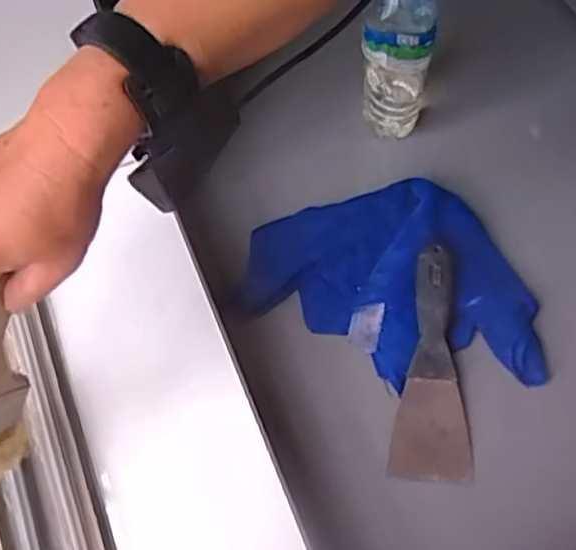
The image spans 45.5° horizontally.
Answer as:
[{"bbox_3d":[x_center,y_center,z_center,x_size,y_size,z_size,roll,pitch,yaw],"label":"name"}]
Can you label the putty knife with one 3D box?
[{"bbox_3d":[0.127,0.076,0.611,0.066,0.015,0.202,2,79,3],"label":"putty knife"}]

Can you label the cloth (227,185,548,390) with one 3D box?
[{"bbox_3d":[0.087,0.011,0.652,0.256,0.024,0.201,-7,64,-2],"label":"cloth"}]

